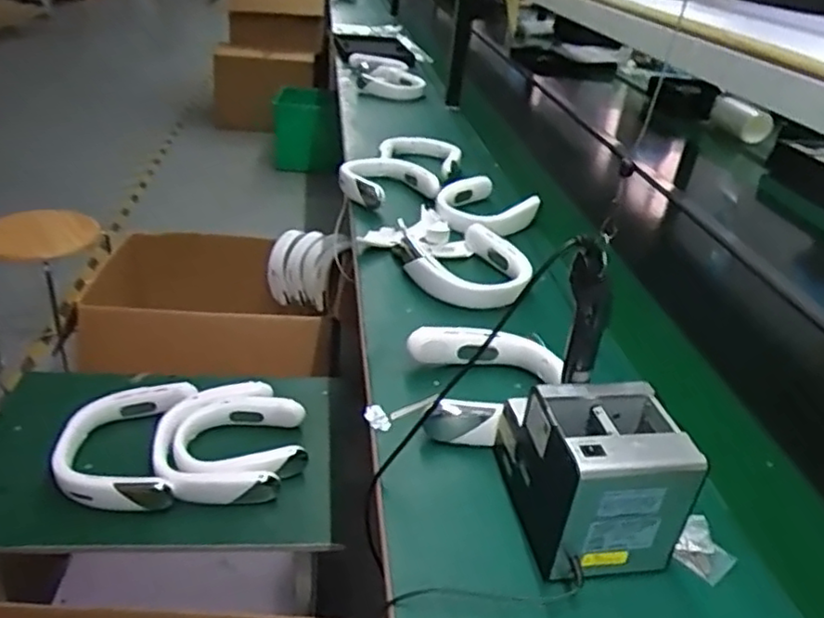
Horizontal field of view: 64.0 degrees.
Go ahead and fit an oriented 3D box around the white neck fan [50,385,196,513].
[{"bbox_3d":[-0.458,0.209,1.057,0.180,0.081,0.235,0,31,-9],"label":"white neck fan"}]

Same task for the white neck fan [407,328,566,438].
[{"bbox_3d":[0.097,0.063,0.912,0.207,0.064,0.047,5,31,-2],"label":"white neck fan"}]

